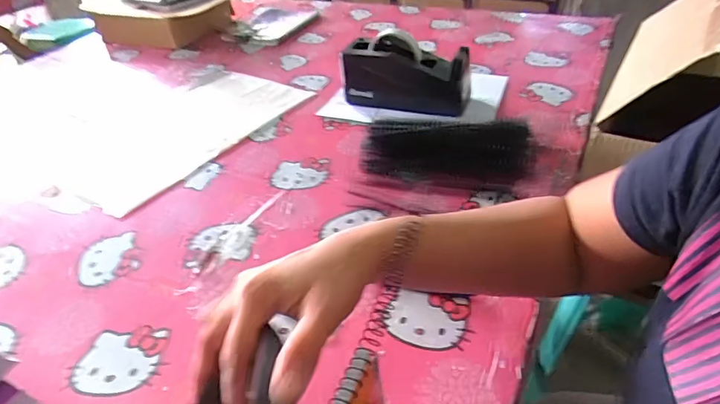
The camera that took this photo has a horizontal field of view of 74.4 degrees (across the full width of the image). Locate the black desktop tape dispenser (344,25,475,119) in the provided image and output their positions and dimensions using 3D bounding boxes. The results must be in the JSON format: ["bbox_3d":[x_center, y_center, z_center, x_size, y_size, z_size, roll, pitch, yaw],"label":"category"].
[{"bbox_3d":[0.072,-0.203,0.762,0.203,0.113,0.055,8,41,16],"label":"black desktop tape dispenser"}]

